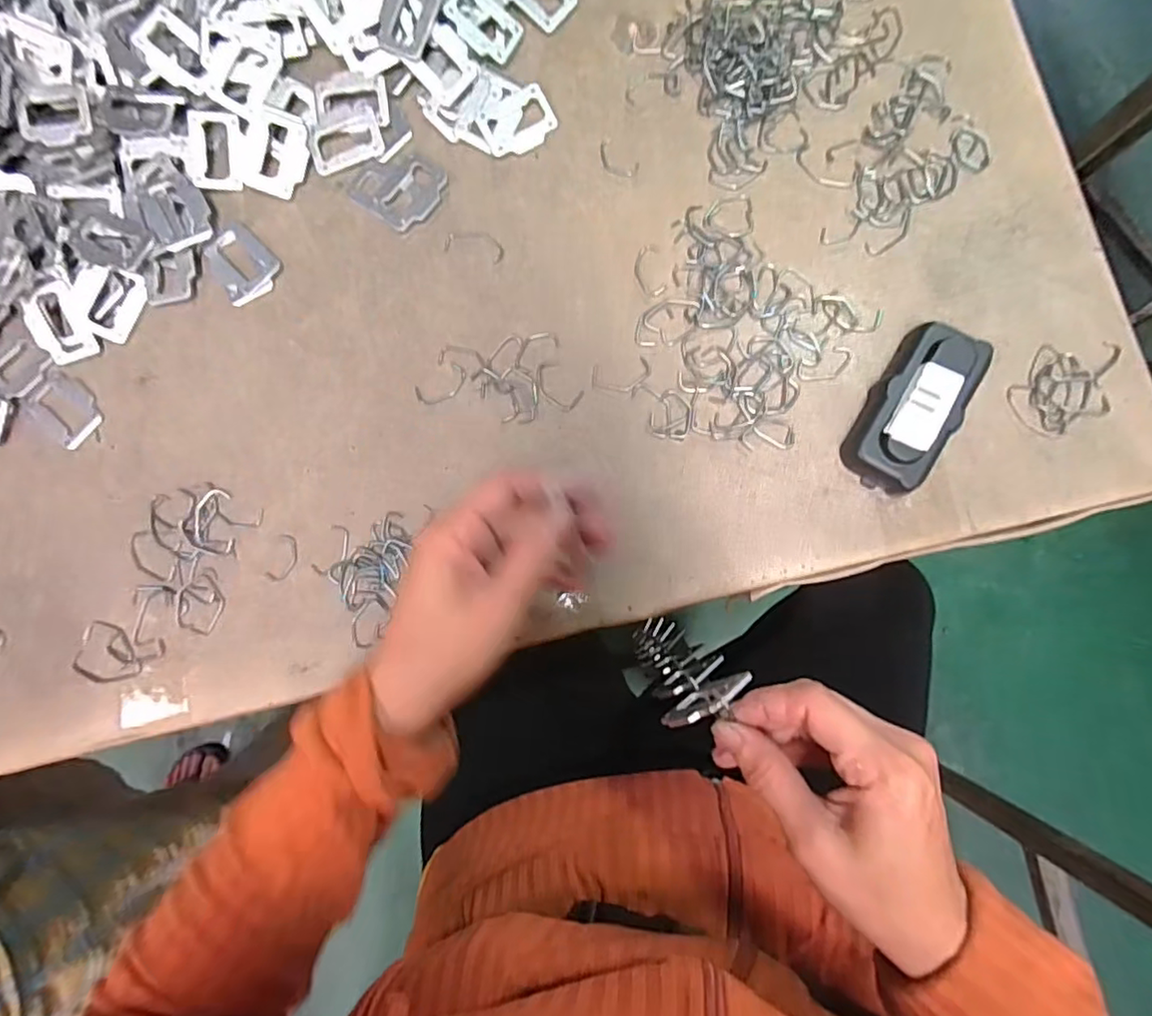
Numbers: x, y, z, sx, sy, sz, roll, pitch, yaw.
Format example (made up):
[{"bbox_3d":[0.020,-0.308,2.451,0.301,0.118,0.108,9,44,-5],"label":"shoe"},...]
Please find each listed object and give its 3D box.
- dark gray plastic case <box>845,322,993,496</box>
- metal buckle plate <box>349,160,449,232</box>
[{"bbox_3d":[0.208,-0.062,0.360,0.050,0.027,0.103,33,86,7],"label":"dark gray plastic case"},{"bbox_3d":[-0.121,-0.223,0.409,0.056,0.004,0.053,39,87,8],"label":"metal buckle plate"}]

